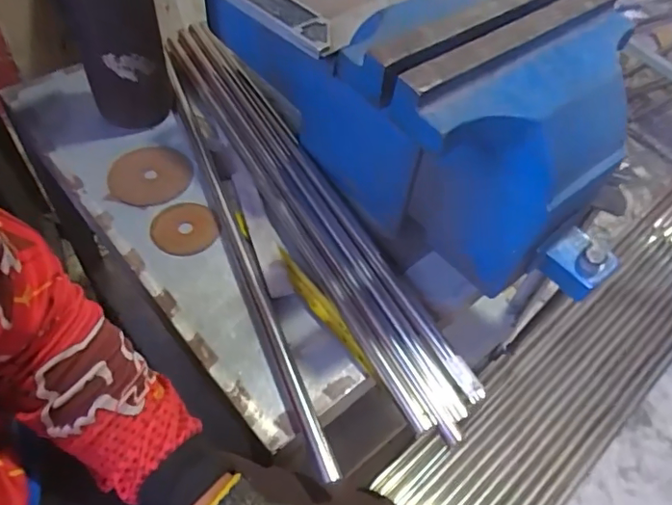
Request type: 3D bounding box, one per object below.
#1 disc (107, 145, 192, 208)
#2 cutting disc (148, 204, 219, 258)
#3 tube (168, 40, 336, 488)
[{"bbox_3d":[-0.220,-0.091,0.645,0.090,0.005,0.095,7,53,-3],"label":"disc"},{"bbox_3d":[-0.166,-0.025,0.601,0.073,0.006,0.068,5,56,-8],"label":"cutting disc"},{"bbox_3d":[-0.116,-0.032,0.602,0.018,0.017,0.583,-16,56,-17],"label":"tube"}]

